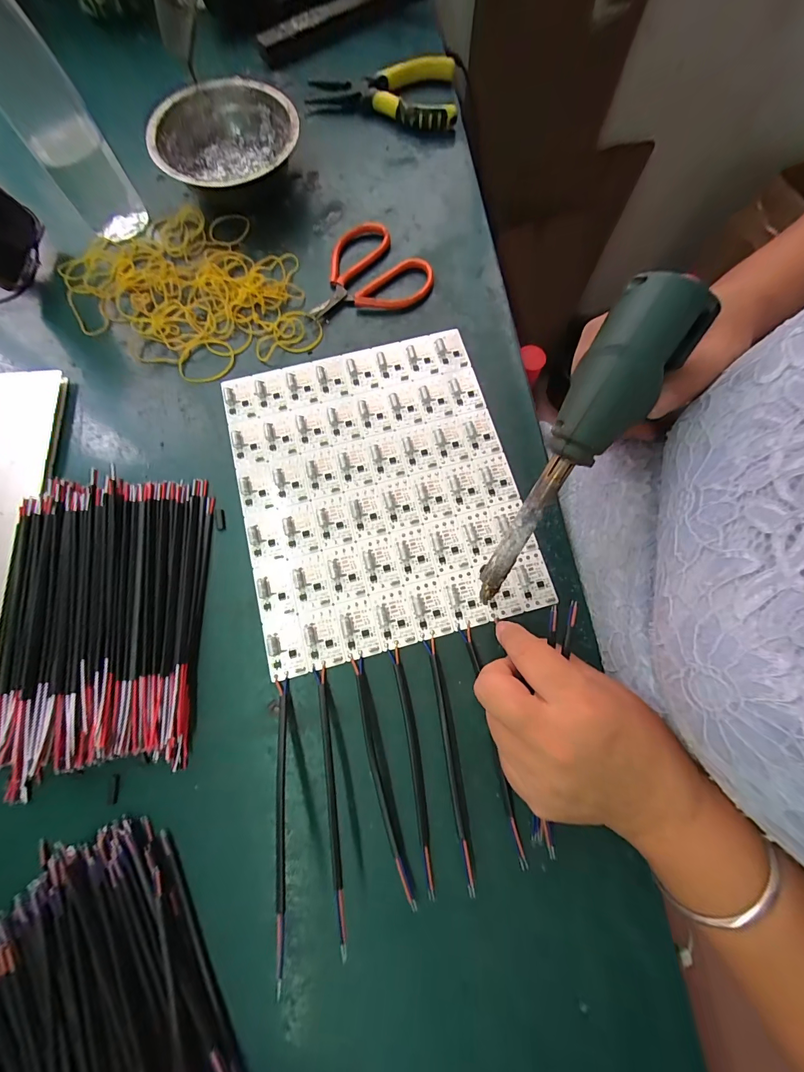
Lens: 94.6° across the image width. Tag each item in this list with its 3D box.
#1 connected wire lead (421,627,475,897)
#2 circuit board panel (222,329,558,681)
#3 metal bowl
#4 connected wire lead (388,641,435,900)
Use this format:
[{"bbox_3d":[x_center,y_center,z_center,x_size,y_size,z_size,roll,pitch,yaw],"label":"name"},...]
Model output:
[{"bbox_3d":[0.030,0.137,0.233,0.008,0.011,0.144,-9,76,-3],"label":"connected wire lead"},{"bbox_3d":[-0.020,-0.042,0.282,0.199,0.008,0.238,-15,77,-5],"label":"circuit board panel"},{"bbox_3d":[-0.157,-0.351,0.341,0.122,0.044,0.122,0,76,-1],"label":"metal bowl"},{"bbox_3d":[0.007,0.142,0.235,0.007,0.004,0.142,-9,76,-3],"label":"connected wire lead"}]

